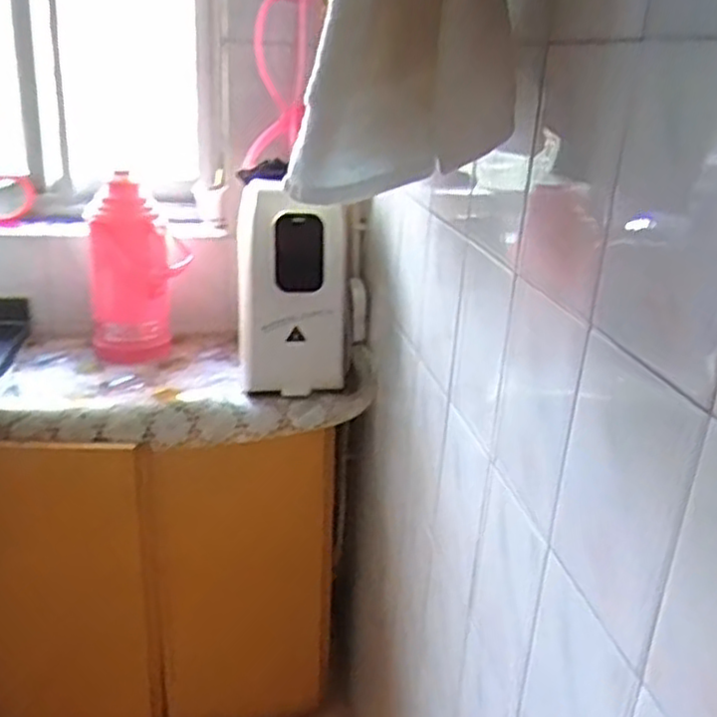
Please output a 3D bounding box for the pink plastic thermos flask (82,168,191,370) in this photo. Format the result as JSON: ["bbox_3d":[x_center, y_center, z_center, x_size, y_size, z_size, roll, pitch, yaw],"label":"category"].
[{"bbox_3d":[-0.433,-0.161,1.472,0.167,0.341,0.108,9,23,16],"label":"pink plastic thermos flask"}]

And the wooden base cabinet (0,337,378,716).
[{"bbox_3d":[-0.372,0.341,1.536,0.699,0.668,0.441,-2,23,-10],"label":"wooden base cabinet"}]

